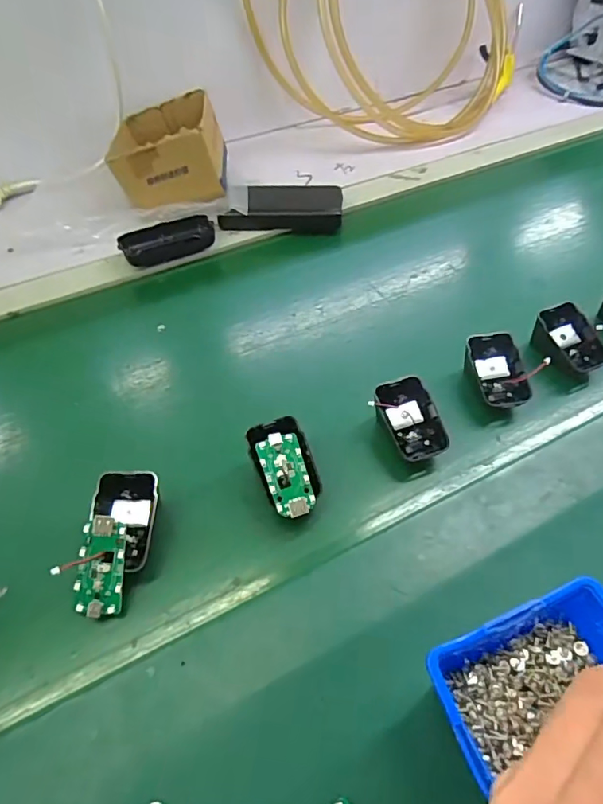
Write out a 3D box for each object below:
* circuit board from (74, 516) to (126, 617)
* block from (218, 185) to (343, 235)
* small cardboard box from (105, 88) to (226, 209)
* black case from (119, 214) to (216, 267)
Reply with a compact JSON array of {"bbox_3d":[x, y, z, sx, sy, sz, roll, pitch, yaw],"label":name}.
[{"bbox_3d":[-0.136,0.110,0.329,0.031,0.008,0.063,2,81,4],"label":"circuit board"},{"bbox_3d":[-0.024,-0.250,0.626,0.149,0.032,0.070,0,53,3],"label":"block"},{"bbox_3d":[-0.175,-0.336,0.649,0.138,0.083,0.168,-14,48,3],"label":"small cardboard box"},{"bbox_3d":[-0.160,-0.194,0.586,0.110,0.027,0.047,-25,55,-15],"label":"black case"}]

